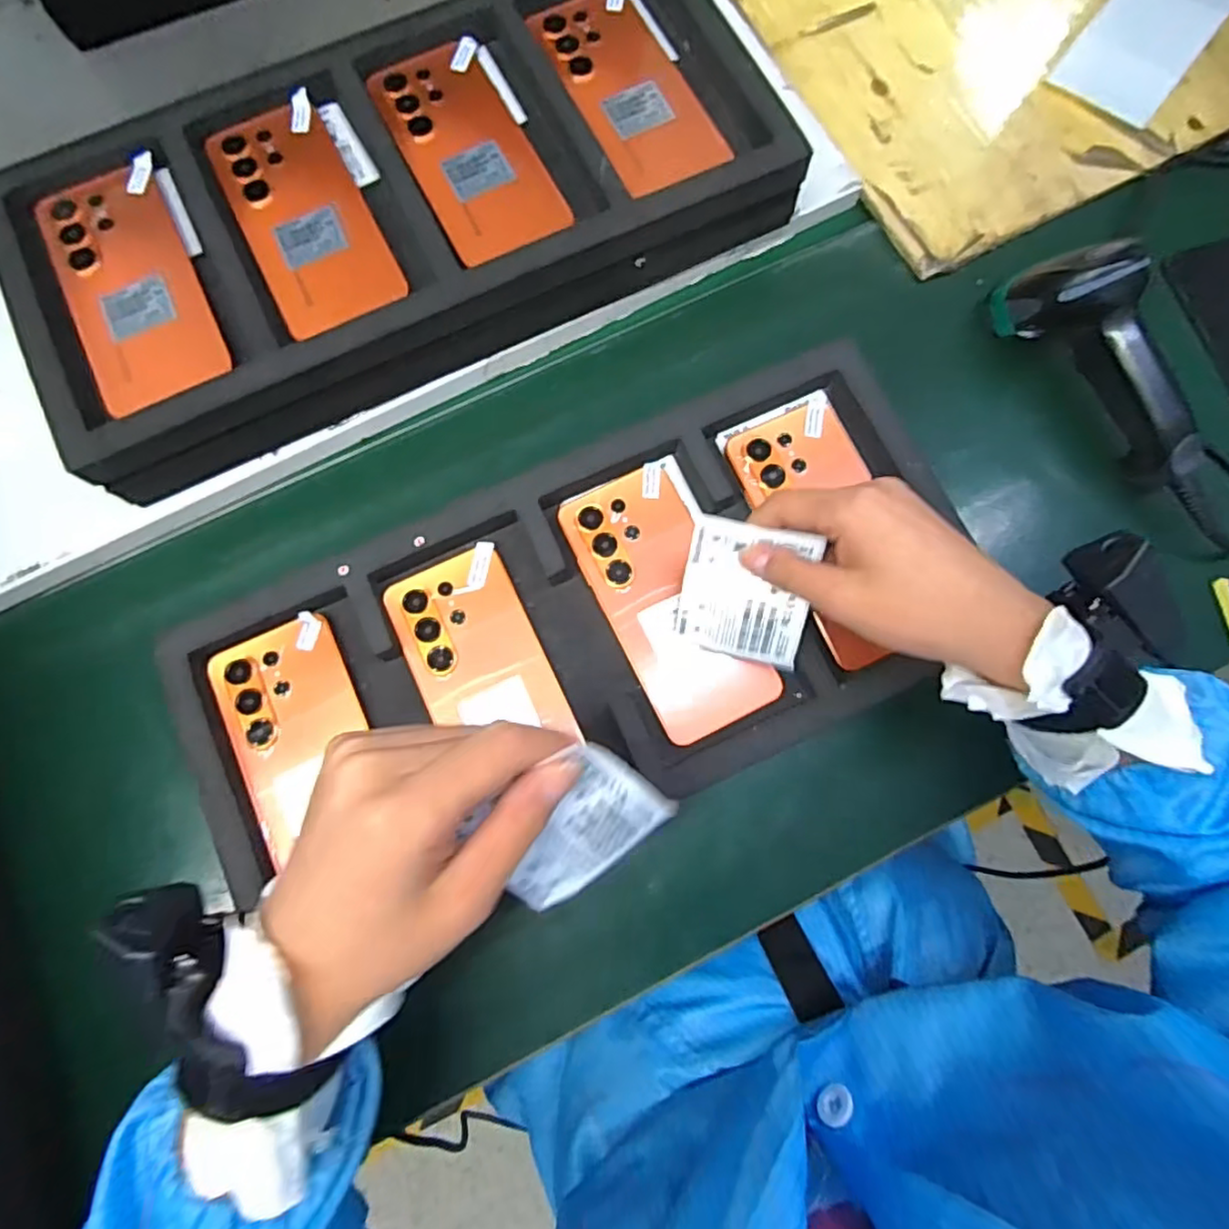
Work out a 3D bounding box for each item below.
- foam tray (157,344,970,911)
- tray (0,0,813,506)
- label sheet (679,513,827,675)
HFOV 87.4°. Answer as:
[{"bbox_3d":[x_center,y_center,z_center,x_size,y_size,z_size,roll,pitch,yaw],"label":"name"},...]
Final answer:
[{"bbox_3d":[-0.017,0.011,0.398,0.471,0.029,0.213,-21,79,-5],"label":"foam tray"},{"bbox_3d":[-0.137,-0.274,0.433,0.486,0.066,0.242,-26,79,-6],"label":"tray"},{"bbox_3d":[0.077,-0.011,0.373,0.072,0.006,0.078,14,111,11],"label":"label sheet"}]

